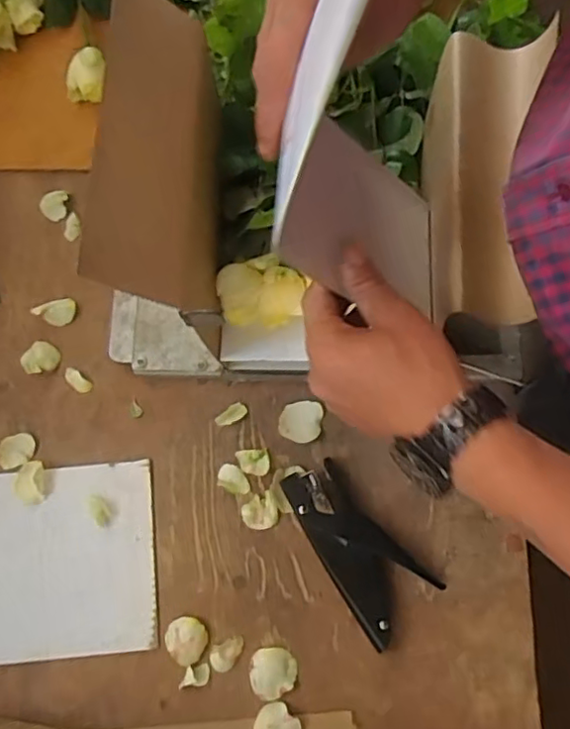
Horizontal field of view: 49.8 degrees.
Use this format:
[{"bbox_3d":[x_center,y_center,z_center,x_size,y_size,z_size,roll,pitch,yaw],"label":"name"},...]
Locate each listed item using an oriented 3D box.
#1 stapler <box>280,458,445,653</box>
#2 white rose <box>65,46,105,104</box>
[{"bbox_3d":[0.057,0.149,0.515,0.068,0.026,0.145,-37,78,-8],"label":"stapler"},{"bbox_3d":[-0.197,-0.287,0.613,0.046,0.037,0.042,-12,76,-2],"label":"white rose"}]

